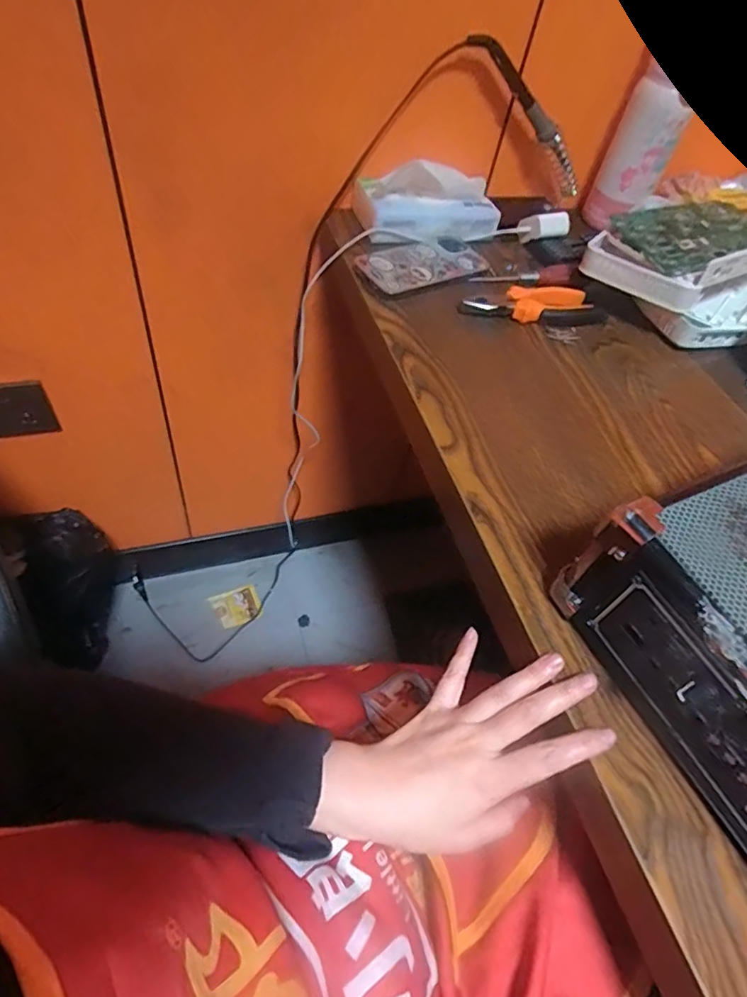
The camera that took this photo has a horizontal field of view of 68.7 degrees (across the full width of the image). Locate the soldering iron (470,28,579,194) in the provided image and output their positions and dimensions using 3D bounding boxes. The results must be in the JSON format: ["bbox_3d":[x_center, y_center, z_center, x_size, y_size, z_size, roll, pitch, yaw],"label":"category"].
[{"bbox_3d":[0.176,-0.409,0.592,0.026,0.218,0.030,-30,47,31],"label":"soldering iron"}]

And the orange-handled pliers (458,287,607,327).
[{"bbox_3d":[0.163,-0.193,0.553,0.150,0.032,0.040,-6,54,-15],"label":"orange-handled pliers"}]

